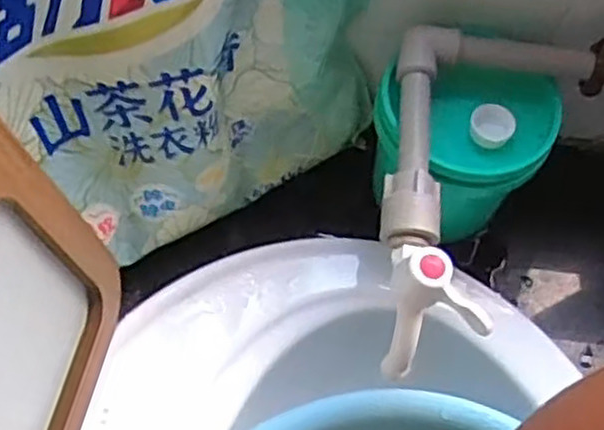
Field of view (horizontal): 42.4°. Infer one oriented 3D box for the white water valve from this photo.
[{"bbox_3d":[0.076,0.048,0.462,0.044,0.081,0.070,3,60,-2],"label":"white water valve"}]

